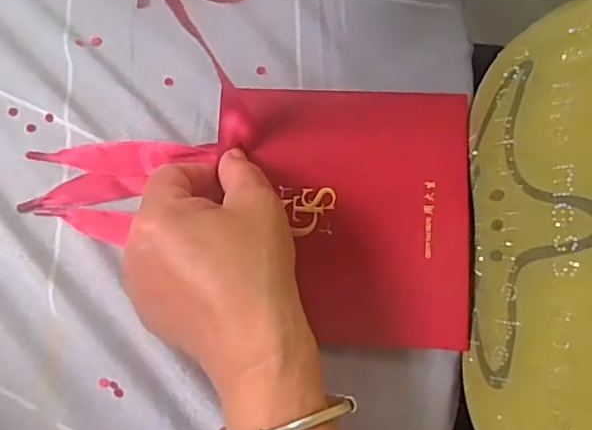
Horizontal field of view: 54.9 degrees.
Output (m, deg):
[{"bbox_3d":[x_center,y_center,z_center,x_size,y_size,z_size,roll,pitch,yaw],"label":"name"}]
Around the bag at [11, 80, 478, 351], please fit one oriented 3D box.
[{"bbox_3d":[-0.023,-0.011,0.312,0.237,0.026,0.138,7,79,2],"label":"bag"}]

